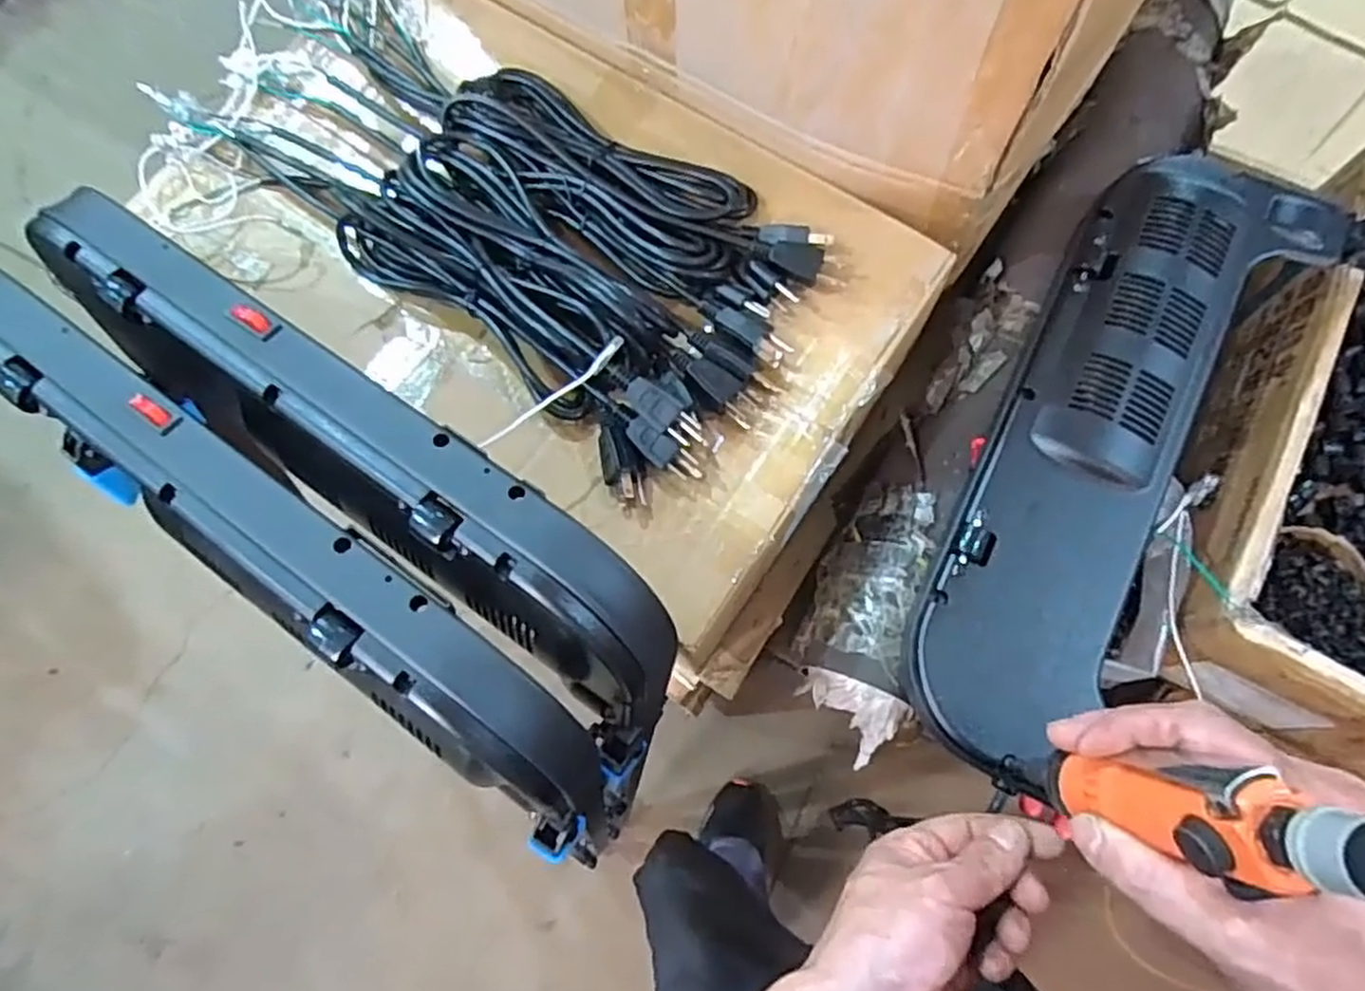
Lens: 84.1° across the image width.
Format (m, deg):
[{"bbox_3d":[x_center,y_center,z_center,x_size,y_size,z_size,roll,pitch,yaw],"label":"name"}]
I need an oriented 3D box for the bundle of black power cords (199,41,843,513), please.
[{"bbox_3d":[-0.112,-0.211,0.539,0.431,0.047,0.226,40,81,10],"label":"bundle of black power cords"}]

